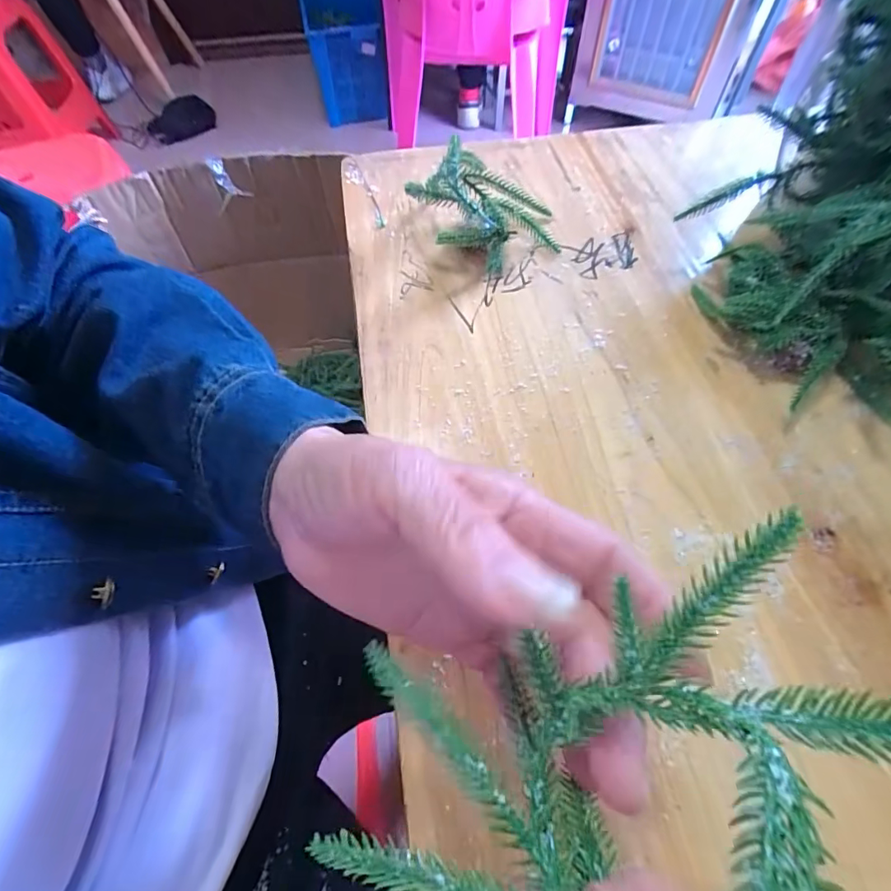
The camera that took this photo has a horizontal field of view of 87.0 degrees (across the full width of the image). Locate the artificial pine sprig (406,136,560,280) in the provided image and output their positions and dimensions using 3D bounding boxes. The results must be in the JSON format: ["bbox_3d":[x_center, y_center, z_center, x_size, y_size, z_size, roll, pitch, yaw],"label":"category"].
[{"bbox_3d":[0.032,-0.186,0.359,0.114,0.069,0.083,-29,63,-15],"label":"artificial pine sprig"}]

